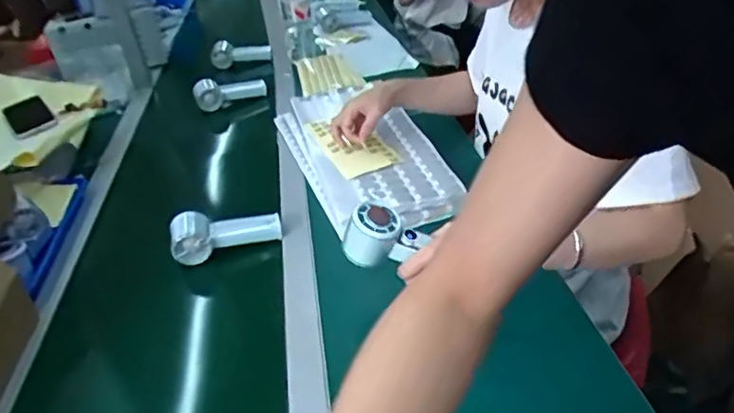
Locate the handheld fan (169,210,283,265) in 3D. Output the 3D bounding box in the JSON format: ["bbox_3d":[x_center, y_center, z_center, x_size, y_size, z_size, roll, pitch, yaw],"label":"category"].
[{"bbox_3d":[-0.198,0.032,0.822,0.148,0.058,0.041,-14,35,-13],"label":"handheld fan"}]

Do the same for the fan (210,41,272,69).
[{"bbox_3d":[-0.319,-0.386,1.485,0.053,0.065,0.211,17,24,31],"label":"fan"}]

